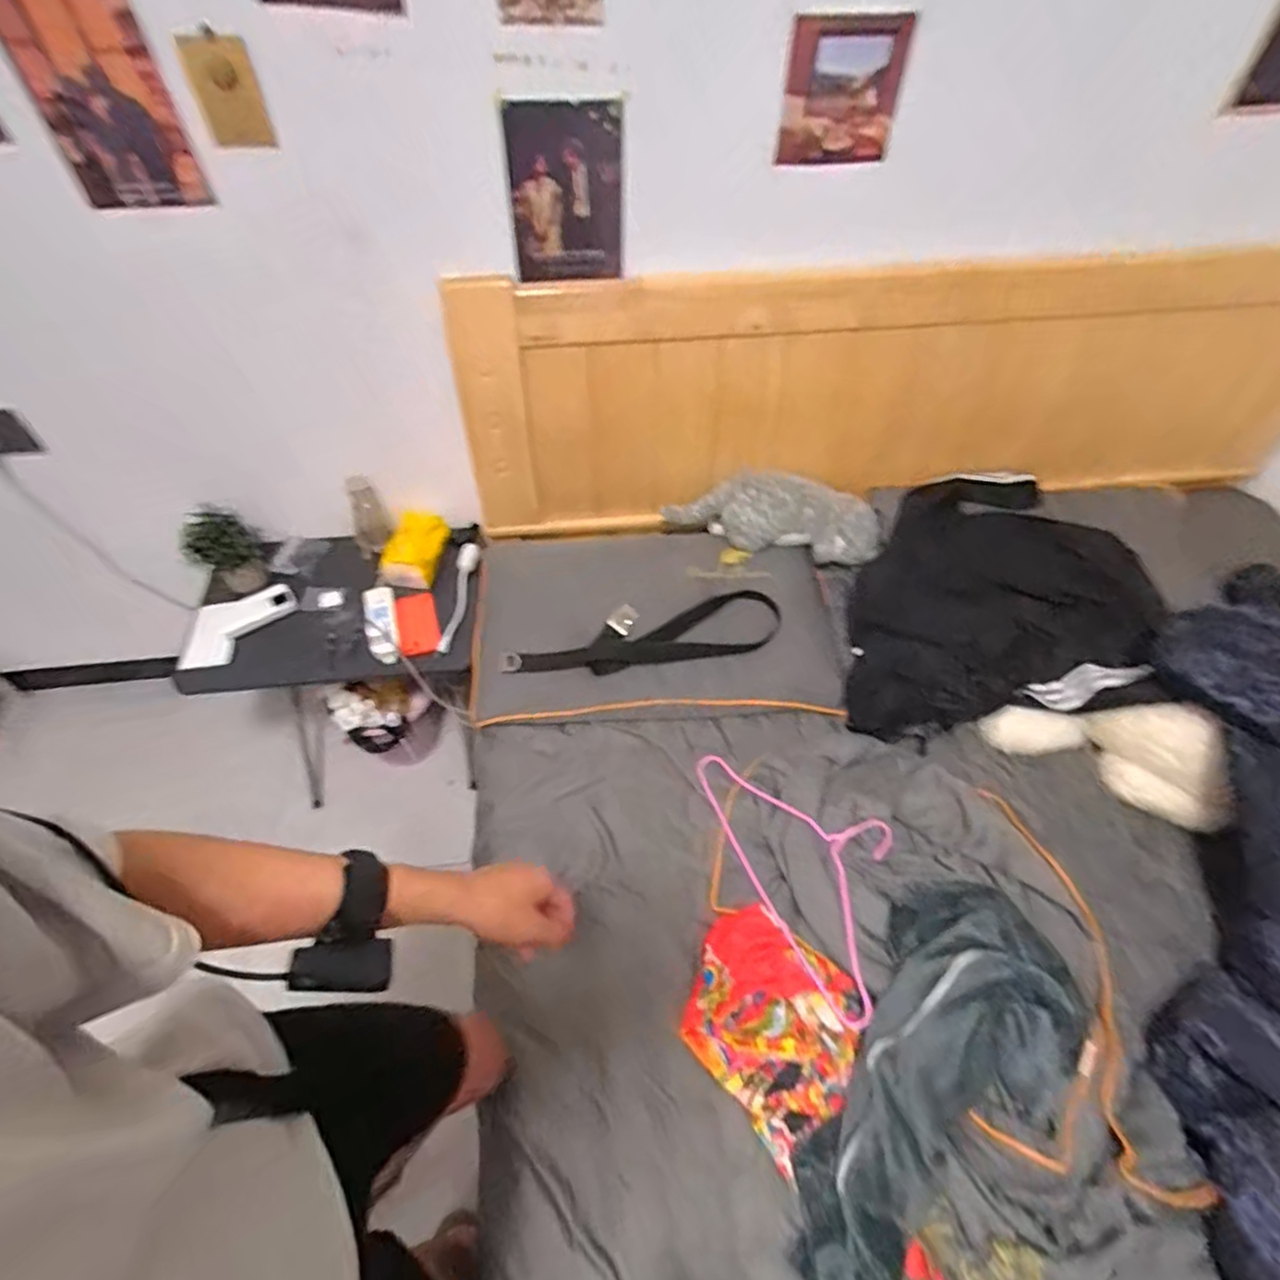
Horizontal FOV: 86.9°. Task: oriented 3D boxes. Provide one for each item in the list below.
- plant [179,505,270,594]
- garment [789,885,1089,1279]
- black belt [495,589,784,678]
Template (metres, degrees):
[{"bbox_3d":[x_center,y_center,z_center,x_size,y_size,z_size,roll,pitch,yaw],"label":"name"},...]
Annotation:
[{"bbox_3d":[-0.859,-0.190,1.403,0.135,0.143,0.153,-36,61,-24],"label":"plant"},{"bbox_3d":[0.378,0.550,0.853,0.260,0.121,0.486,33,74,23],"label":"garment"},{"bbox_3d":[0.006,0.002,1.239,0.511,0.050,0.121,-10,54,-8],"label":"black belt"}]

